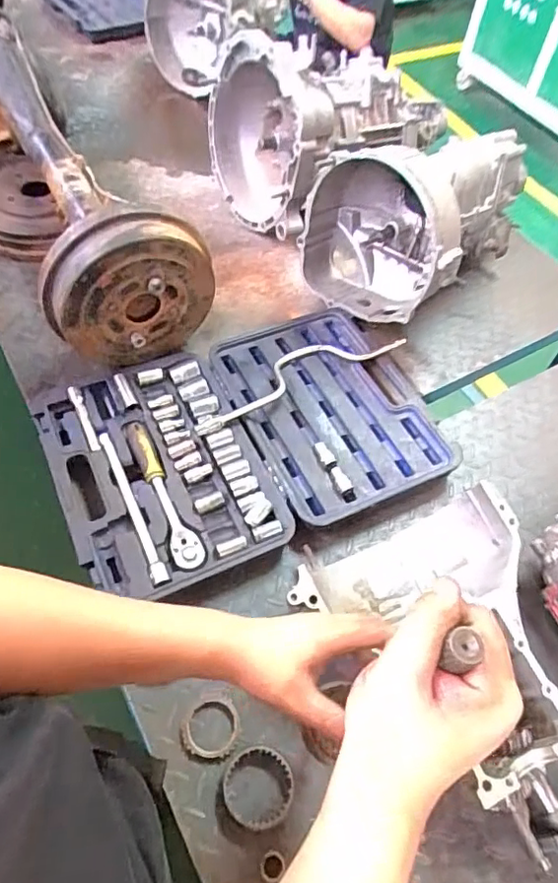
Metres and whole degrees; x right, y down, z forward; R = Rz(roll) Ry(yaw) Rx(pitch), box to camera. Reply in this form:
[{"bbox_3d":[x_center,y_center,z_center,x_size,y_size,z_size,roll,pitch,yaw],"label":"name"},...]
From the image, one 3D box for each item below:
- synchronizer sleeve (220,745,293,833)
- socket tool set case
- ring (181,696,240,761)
[{"bbox_3d":[-0.024,0.387,0.631,0.079,0.021,0.078,2,56,-3],"label":"synchronizer sleeve"},{"bbox_3d":[-0.048,-0.008,0.865,0.561,0.048,0.378,-21,61,-18],"label":"socket tool set case"},{"bbox_3d":[-0.079,0.334,0.657,0.066,0.006,0.063,2,56,-3],"label":"ring"}]

